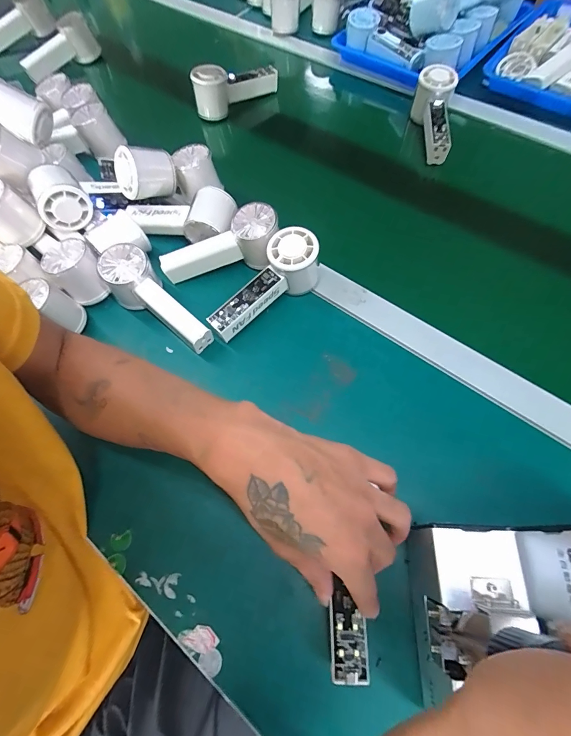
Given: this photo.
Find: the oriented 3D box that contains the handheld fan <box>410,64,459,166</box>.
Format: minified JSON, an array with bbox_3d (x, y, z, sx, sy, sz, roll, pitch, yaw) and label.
[{"bbox_3d":[0.230,-0.388,0.539,0.055,0.051,0.149,2,79,3],"label":"handheld fan"}]

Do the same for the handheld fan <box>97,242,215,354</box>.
[{"bbox_3d":[-0.140,-0.072,0.400,0.138,0.048,0.049,41,72,2],"label":"handheld fan"}]

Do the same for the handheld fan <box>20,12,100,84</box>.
[{"bbox_3d":[-0.461,-0.644,0.708,0.153,0.056,0.072,-17,65,12],"label":"handheld fan"}]

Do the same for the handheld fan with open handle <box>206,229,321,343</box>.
[{"bbox_3d":[-0.023,-0.091,0.403,0.148,0.053,0.052,-45,71,-2],"label":"handheld fan with open handle"}]

